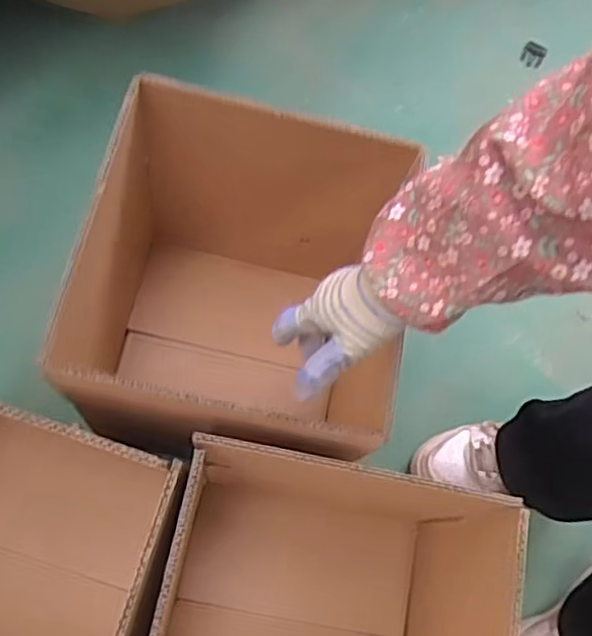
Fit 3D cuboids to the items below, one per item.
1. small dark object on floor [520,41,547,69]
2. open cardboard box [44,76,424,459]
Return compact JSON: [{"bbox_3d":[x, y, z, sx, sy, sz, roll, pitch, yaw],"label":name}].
[{"bbox_3d":[0.416,-0.462,1.183,0.040,0.011,0.051,28,70,2],"label":"small dark object on floor"},{"bbox_3d":[-0.063,-0.016,0.743,0.284,0.340,0.309,10,70,-5],"label":"open cardboard box"}]

